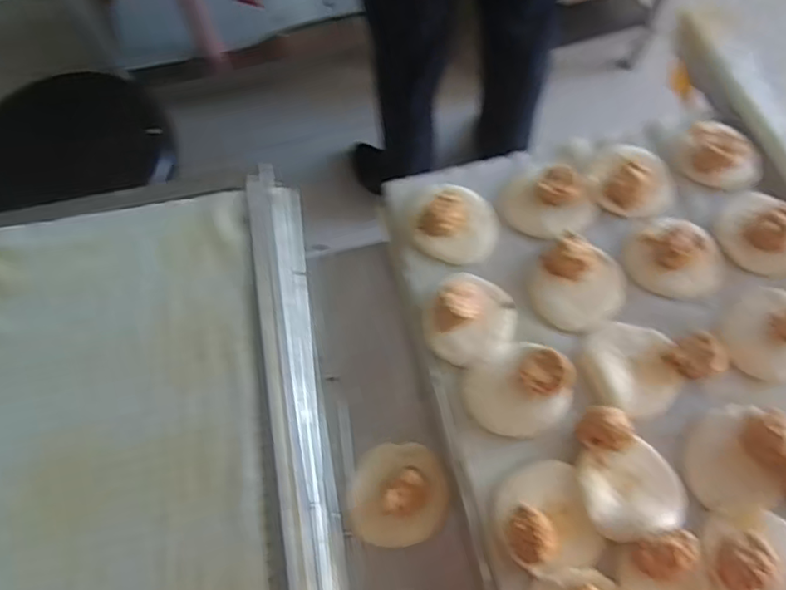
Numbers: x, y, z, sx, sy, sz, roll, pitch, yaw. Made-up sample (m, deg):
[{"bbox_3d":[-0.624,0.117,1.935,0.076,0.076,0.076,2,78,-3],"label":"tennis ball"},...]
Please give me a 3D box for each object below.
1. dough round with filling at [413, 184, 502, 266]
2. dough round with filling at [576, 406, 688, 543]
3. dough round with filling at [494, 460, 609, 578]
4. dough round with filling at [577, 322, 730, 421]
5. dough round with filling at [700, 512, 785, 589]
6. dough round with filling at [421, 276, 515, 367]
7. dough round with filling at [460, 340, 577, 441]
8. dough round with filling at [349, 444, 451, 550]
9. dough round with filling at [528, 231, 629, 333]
[{"bbox_3d":[0.063,-0.078,0.600,0.092,0.032,0.083,17,69,9],"label":"dough round with filling"},{"bbox_3d":[0.200,0.147,0.508,0.081,0.027,0.106,-13,68,-3],"label":"dough round with filling"},{"bbox_3d":[0.129,0.184,0.492,0.080,0.035,0.088,-1,68,2],"label":"dough round with filling"},{"bbox_3d":[0.236,0.057,0.547,0.110,0.030,0.087,-24,69,-8],"label":"dough round with filling"},{"bbox_3d":[0.292,0.212,0.471,0.079,0.030,0.086,-1,68,2],"label":"dough round with filling"},{"bbox_3d":[0.074,0.022,0.562,0.079,0.036,0.085,-1,68,2],"label":"dough round with filling"},{"bbox_3d":[0.115,0.084,0.536,0.089,0.034,0.081,-1,68,2],"label":"dough round with filling"},{"bbox_3d":[0.005,0.183,0.549,0.089,0.027,0.087,-1,68,2],"label":"dough round with filling"},{"bbox_3d":[0.181,-0.009,0.576,0.089,0.035,0.083,-1,68,2],"label":"dough round with filling"}]

